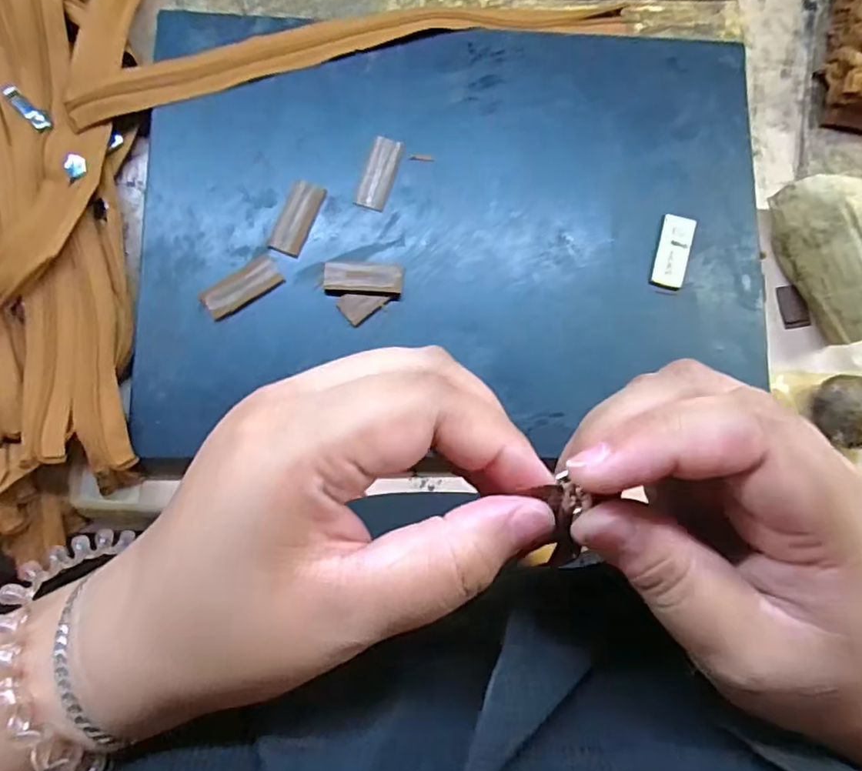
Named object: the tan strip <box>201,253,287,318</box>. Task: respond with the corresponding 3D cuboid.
[{"bbox_3d":[-0.118,-0.062,0.368,0.049,0.005,0.020,-33,86,-8],"label":"tan strip"}]

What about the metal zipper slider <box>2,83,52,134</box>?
[{"bbox_3d":[-0.257,-0.177,0.376,0.035,0.004,0.012,41,81,1],"label":"metal zipper slider"}]

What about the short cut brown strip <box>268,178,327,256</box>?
[{"bbox_3d":[-0.085,-0.107,0.373,0.021,0.004,0.049,21,81,-2],"label":"short cut brown strip"}]

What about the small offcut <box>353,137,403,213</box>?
[{"bbox_3d":[-0.033,-0.138,0.383,0.020,0.004,0.047,18,86,-4],"label":"small offcut"}]

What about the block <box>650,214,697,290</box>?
[{"bbox_3d":[0.160,-0.088,0.387,0.021,0.004,0.049,15,81,-3],"label":"block"}]

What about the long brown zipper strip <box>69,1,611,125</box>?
[{"bbox_3d":[-0.052,-0.235,0.404,0.370,0.012,0.045,-16,81,-9],"label":"long brown zipper strip"}]

